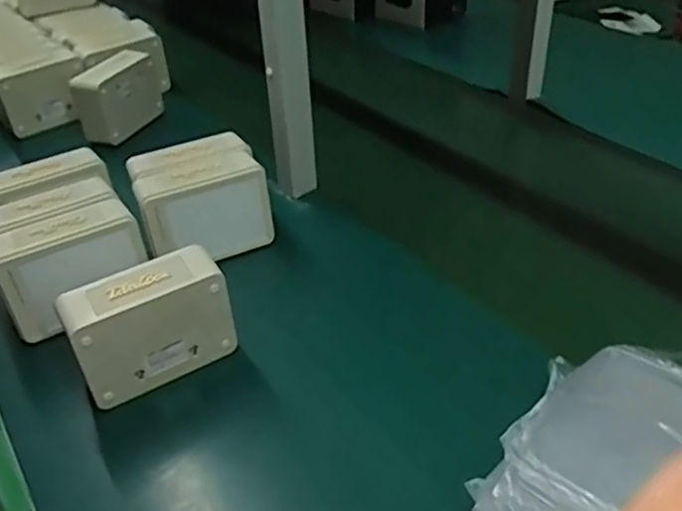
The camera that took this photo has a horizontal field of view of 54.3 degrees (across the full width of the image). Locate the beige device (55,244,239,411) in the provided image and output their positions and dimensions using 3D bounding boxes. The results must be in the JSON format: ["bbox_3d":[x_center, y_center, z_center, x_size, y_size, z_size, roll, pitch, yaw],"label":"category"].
[{"bbox_3d":[-0.174,0.063,0.612,0.140,0.106,0.051,-20,39,-23],"label":"beige device"}]

